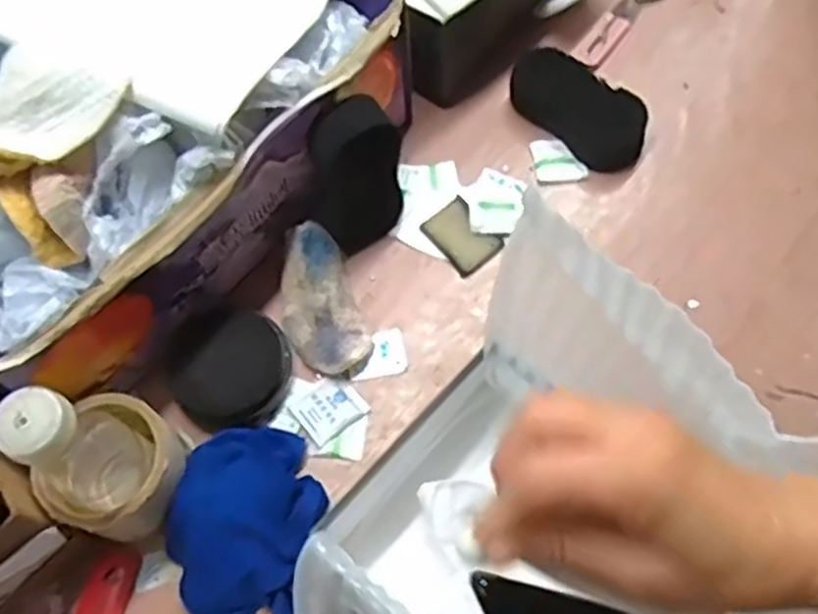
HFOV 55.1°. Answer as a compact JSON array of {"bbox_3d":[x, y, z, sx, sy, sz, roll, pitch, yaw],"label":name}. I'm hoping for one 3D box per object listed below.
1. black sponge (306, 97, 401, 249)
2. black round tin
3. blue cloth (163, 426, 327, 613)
[{"bbox_3d":[-0.044,-0.104,0.627,0.072,0.128,0.033,-10,50,-13],"label":"black sponge"},{"bbox_3d":[-0.139,0.045,0.605,0.093,0.029,0.091,-1,66,3],"label":"black round tin"},{"bbox_3d":[-0.119,0.151,0.556,0.103,0.054,0.140,10,67,7],"label":"blue cloth"}]

